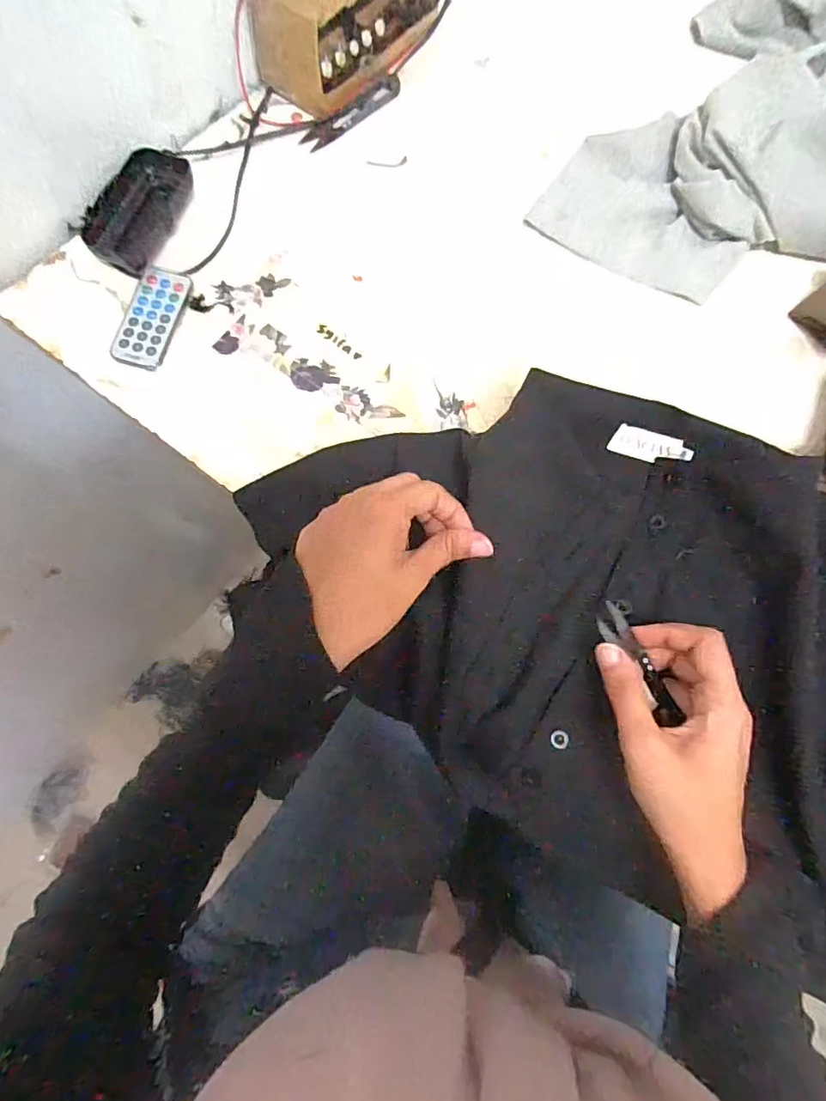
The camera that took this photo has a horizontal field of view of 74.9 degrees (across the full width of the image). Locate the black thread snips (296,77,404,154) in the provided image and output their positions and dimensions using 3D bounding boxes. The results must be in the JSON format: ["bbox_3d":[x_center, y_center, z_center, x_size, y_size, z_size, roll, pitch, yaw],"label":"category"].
[{"bbox_3d":[-0.056,-0.399,0.489,0.108,0.006,0.025,-40,76,-10],"label":"black thread snips"}]

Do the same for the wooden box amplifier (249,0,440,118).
[{"bbox_3d":[-0.049,-0.486,0.478,0.082,0.089,0.194,40,78,12],"label":"wooden box amplifier"}]

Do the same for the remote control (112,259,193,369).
[{"bbox_3d":[-0.204,-0.183,0.422,0.040,0.005,0.088,17,75,-10],"label":"remote control"}]

